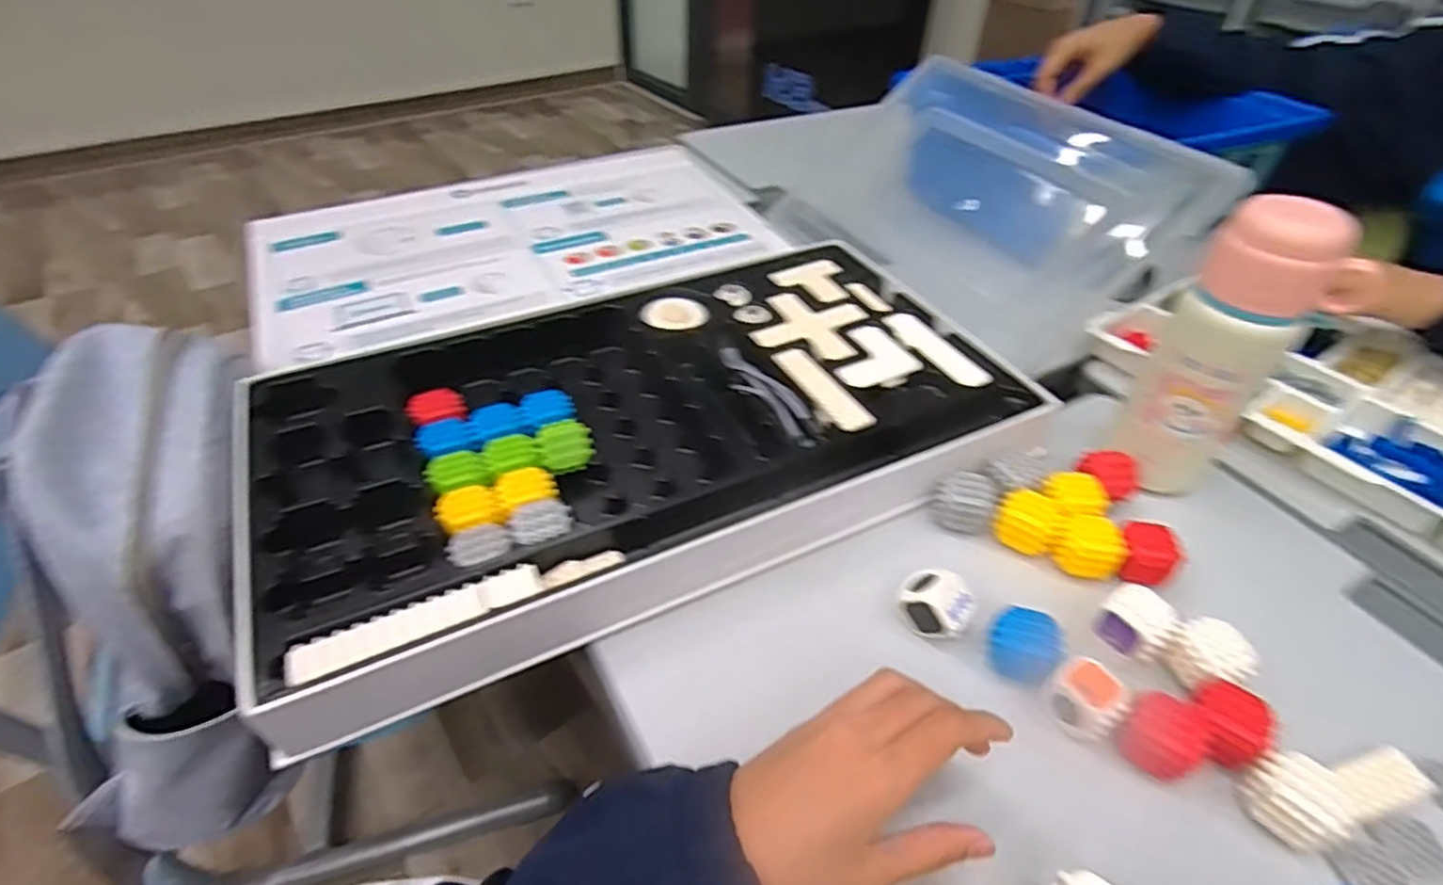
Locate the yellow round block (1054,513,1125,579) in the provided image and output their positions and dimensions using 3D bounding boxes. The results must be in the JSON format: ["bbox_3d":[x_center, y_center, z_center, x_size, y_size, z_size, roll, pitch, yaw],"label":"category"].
[{"bbox_3d":[0.246,0.071,0.470,0.040,0.033,0.034,25,49,24],"label":"yellow round block"}]

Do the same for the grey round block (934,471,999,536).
[{"bbox_3d":[0.170,0.043,0.491,0.039,0.029,0.037,1,44,-1],"label":"grey round block"}]

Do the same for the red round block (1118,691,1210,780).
[{"bbox_3d":[0.234,0.158,0.372,0.031,0.033,0.037,-24,49,-24],"label":"red round block"}]

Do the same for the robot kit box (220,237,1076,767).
[{"bbox_3d":[-0.053,-0.020,0.536,0.528,0.057,0.295,-18,47,-19],"label":"robot kit box"}]

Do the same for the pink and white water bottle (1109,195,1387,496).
[{"bbox_3d":[0.331,-0.053,0.472,0.071,0.205,0.057,17,46,17],"label":"pink and white water bottle"}]

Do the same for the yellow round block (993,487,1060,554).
[{"bbox_3d":[0.212,0.055,0.485,0.037,0.031,0.033,25,48,23],"label":"yellow round block"}]

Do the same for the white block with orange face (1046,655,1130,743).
[{"bbox_3d":[0.203,0.143,0.388,0.035,0.028,0.035,33,52,29],"label":"white block with orange face"}]

